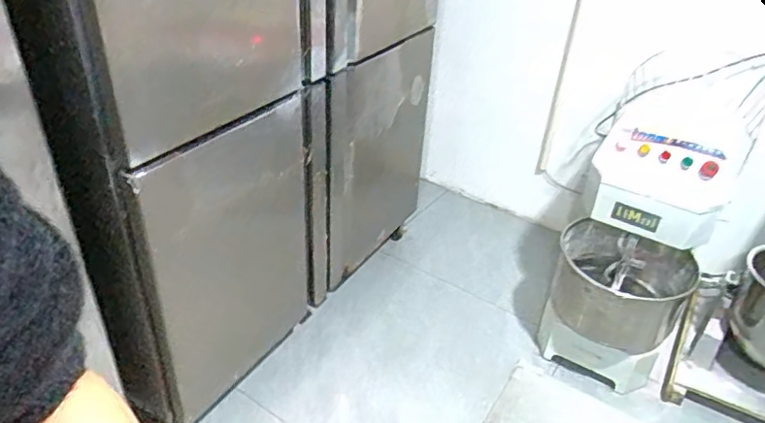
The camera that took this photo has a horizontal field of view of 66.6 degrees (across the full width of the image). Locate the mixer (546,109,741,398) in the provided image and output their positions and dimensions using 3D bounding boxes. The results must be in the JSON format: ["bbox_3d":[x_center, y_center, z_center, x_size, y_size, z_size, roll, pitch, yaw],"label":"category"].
[{"bbox_3d":[0.638,0.098,1.506,0.324,0.677,0.362,22,38,25],"label":"mixer"}]

